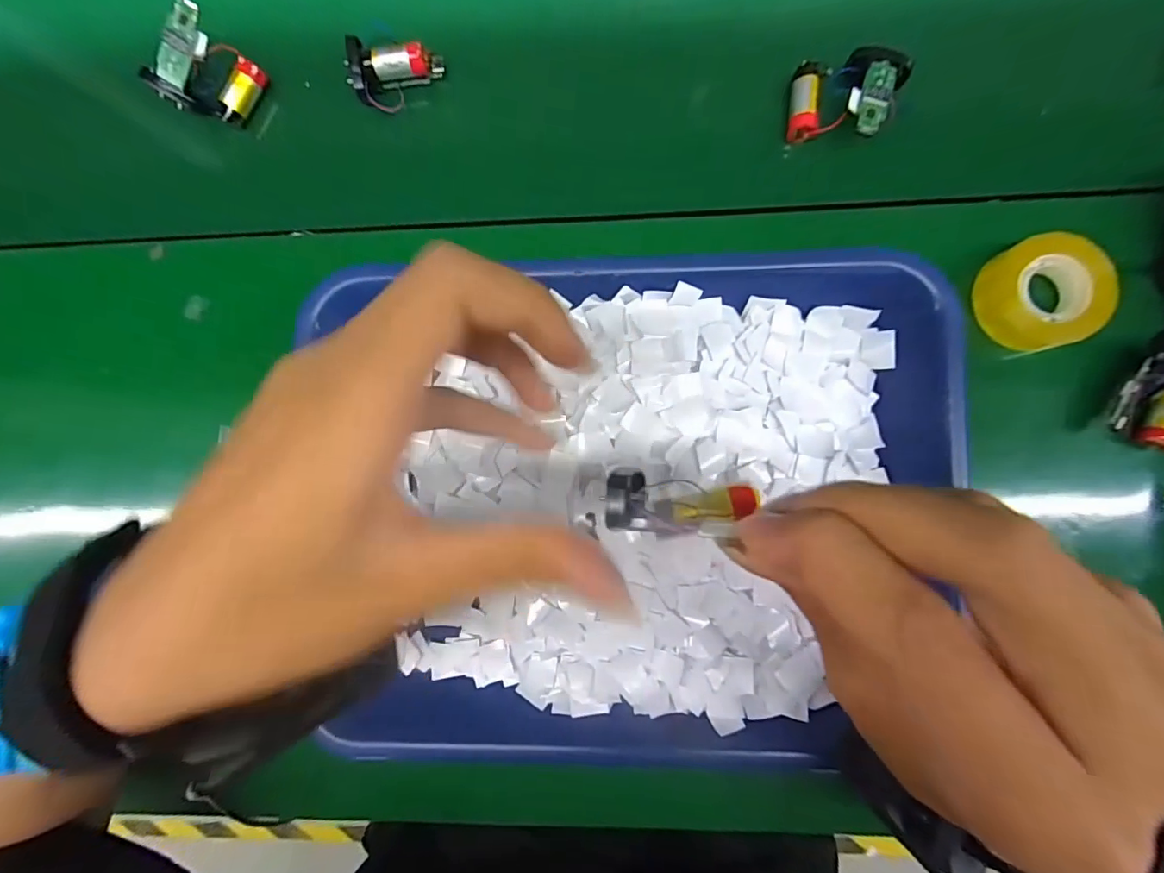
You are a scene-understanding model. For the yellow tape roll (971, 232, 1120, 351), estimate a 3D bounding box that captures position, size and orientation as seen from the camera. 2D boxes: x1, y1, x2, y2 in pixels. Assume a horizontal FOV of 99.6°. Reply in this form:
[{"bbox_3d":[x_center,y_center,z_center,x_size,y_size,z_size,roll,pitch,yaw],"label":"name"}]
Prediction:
[{"bbox_3d":[0.242,-0.075,0.261,0.052,0.026,0.056,0,90,2],"label":"yellow tape roll"}]

